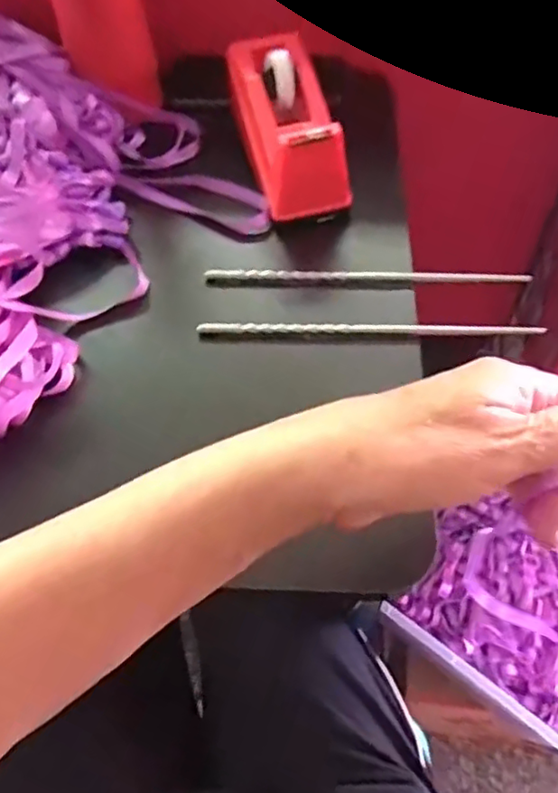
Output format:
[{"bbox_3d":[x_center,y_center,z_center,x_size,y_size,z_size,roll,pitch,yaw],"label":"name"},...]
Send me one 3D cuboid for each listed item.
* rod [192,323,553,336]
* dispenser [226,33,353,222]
[{"bbox_3d":[0.058,-0.044,0.406,0.220,0.008,0.011,1,56,3],"label":"rod"},{"bbox_3d":[0.004,-0.216,0.465,0.065,0.055,0.155,-12,70,-6],"label":"dispenser"}]

